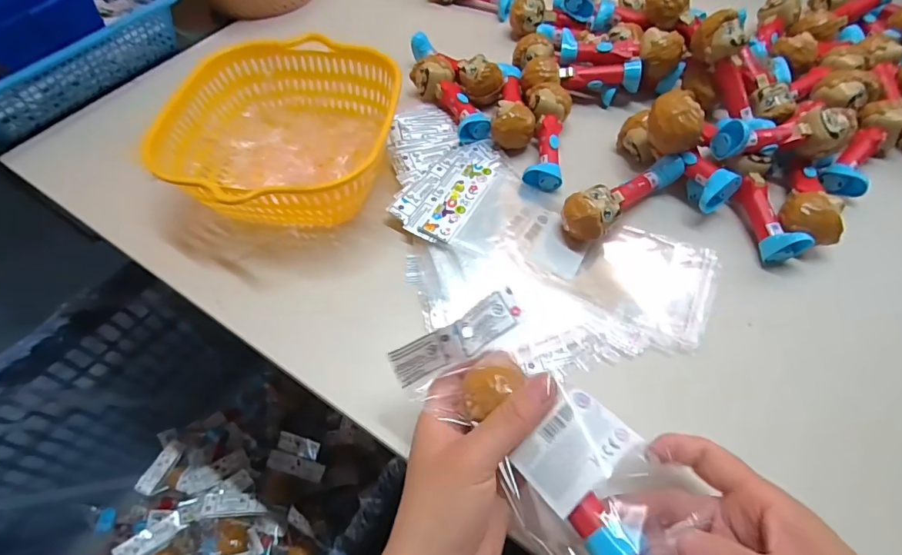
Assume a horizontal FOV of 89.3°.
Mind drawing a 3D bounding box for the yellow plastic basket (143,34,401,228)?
[{"bbox_3d":[-0.151,-0.127,0.420,0.192,0.077,0.203,4,57,4],"label":"yellow plastic basket"}]

